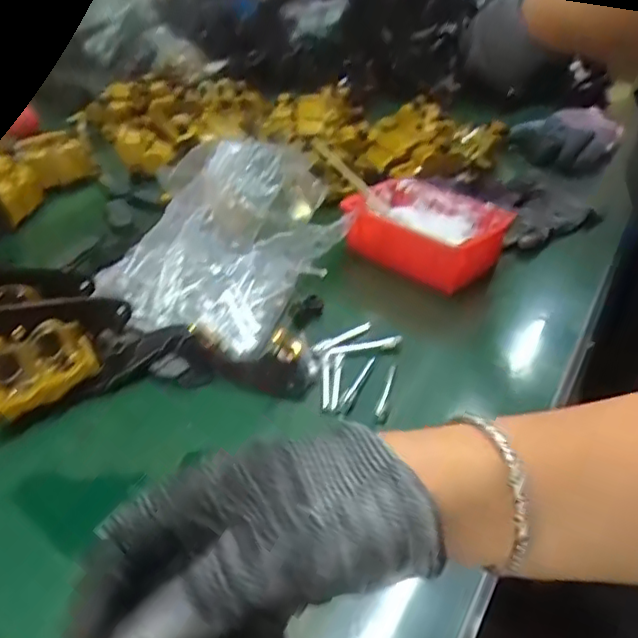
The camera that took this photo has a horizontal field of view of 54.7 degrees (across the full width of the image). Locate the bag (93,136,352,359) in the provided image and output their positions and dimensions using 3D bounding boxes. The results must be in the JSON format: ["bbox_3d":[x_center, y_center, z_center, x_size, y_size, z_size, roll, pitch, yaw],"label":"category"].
[{"bbox_3d":[-0.081,-0.079,0.552,0.166,0.110,0.216,18,38,24],"label":"bag"}]

